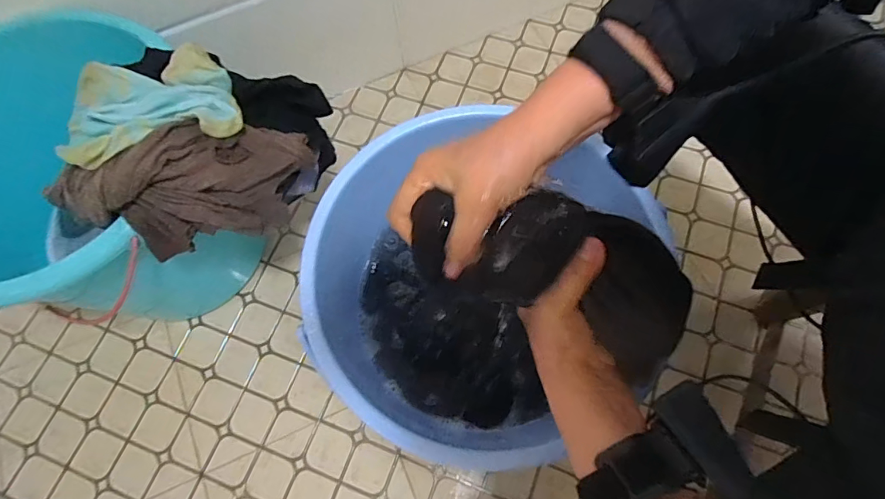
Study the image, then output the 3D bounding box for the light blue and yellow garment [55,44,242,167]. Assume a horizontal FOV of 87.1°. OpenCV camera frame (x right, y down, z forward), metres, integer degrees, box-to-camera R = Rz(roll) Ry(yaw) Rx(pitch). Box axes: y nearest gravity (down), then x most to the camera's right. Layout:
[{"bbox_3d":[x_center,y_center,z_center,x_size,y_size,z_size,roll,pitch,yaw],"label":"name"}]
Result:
[{"bbox_3d":[-0.289,-0.144,0.455,0.164,0.042,0.103,-9,70,-1],"label":"light blue and yellow garment"}]

